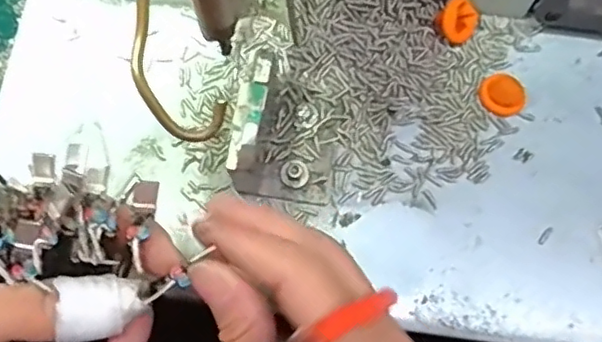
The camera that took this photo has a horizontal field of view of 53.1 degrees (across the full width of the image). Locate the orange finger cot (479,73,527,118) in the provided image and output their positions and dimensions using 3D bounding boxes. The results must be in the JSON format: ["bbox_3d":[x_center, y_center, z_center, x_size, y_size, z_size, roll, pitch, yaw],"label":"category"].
[{"bbox_3d":[0.090,-0.034,0.270,0.016,0.008,0.020,-38,78,-9],"label":"orange finger cot"}]

